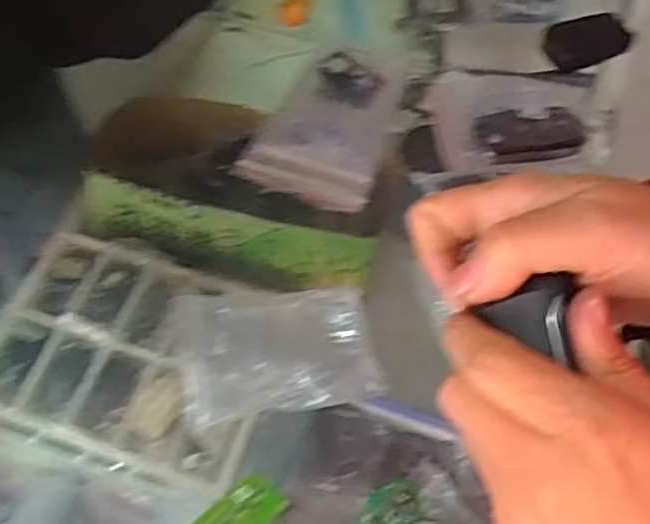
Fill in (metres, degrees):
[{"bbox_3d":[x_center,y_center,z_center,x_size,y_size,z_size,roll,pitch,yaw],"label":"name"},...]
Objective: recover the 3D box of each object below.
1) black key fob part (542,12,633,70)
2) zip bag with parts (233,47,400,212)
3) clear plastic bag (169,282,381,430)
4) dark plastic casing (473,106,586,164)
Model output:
[{"bbox_3d":[0.169,-0.145,0.459,0.054,0.019,0.030,-12,61,-9],"label":"black key fob part"},{"bbox_3d":[0.002,-0.084,0.417,0.074,0.024,0.101,19,61,9],"label":"zip bag with parts"},{"bbox_3d":[-0.024,0.041,0.340,0.094,0.015,0.061,-5,60,-5],"label":"clear plastic bag"},{"bbox_3d":[0.121,-0.076,0.411,0.064,0.013,0.033,-5,60,-5],"label":"dark plastic casing"}]

